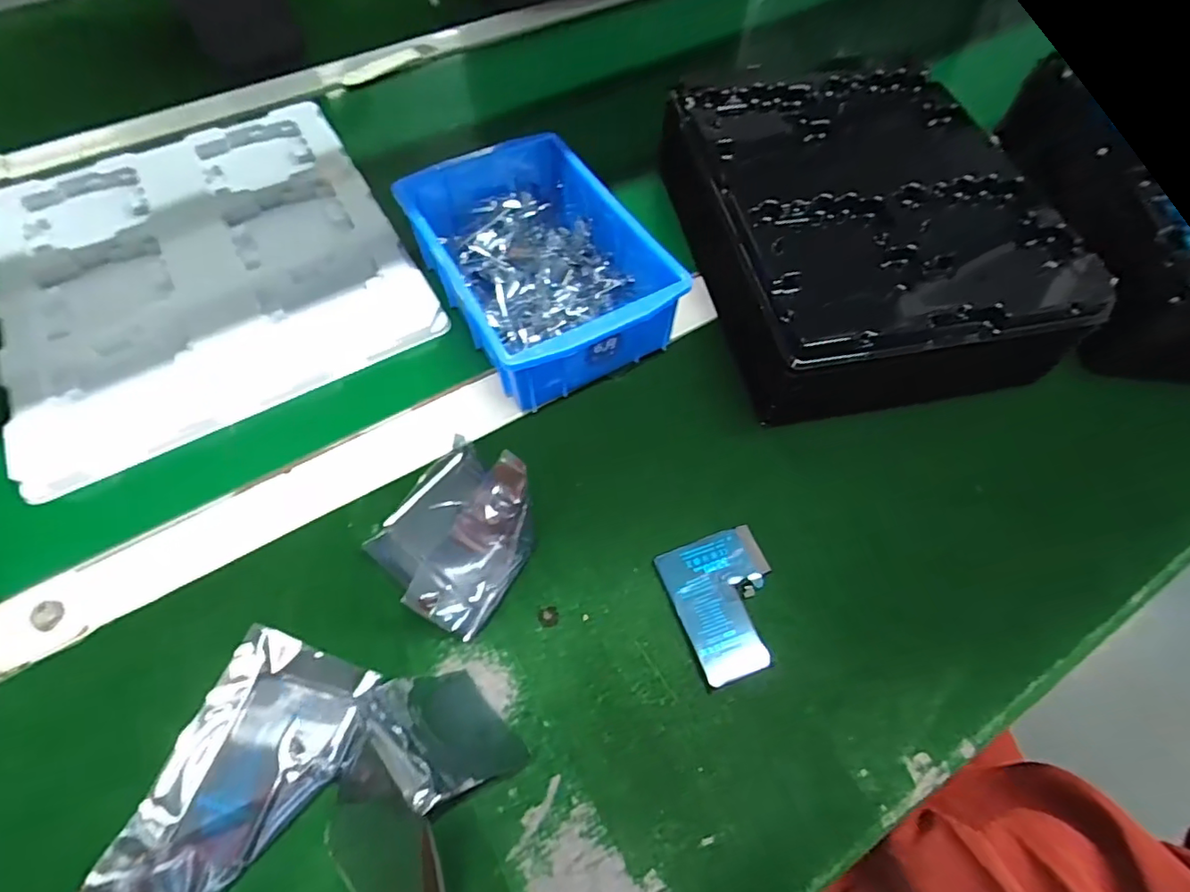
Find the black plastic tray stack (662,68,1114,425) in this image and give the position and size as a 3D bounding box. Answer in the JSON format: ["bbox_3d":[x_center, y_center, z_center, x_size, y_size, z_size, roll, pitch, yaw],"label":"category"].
[{"bbox_3d":[0.188,-0.163,0.410,0.209,0.078,0.261,-9,62,-6],"label":"black plastic tray stack"}]

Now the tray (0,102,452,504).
[{"bbox_3d":[-0.309,-0.150,0.442,0.274,0.016,0.326,-28,65,-15],"label":"tray"}]

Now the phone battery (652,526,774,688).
[{"bbox_3d":[0.075,0.086,0.314,0.058,0.007,0.075,-18,63,-11],"label":"phone battery"}]

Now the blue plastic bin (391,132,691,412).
[{"bbox_3d":[-0.040,-0.130,0.400,0.130,0.063,0.196,-26,65,-14],"label":"blue plastic bin"}]

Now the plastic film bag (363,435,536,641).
[{"bbox_3d":[-0.079,0.043,0.315,0.089,0.045,0.093,31,65,15],"label":"plastic film bag"}]

